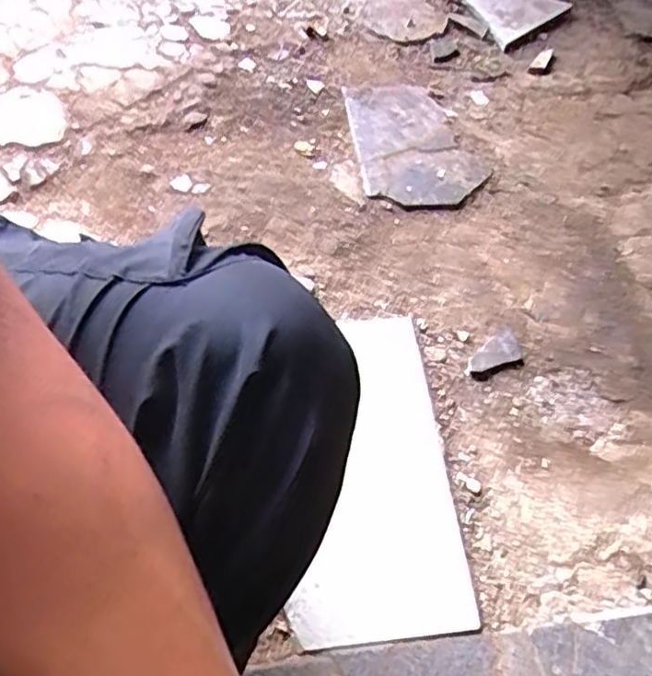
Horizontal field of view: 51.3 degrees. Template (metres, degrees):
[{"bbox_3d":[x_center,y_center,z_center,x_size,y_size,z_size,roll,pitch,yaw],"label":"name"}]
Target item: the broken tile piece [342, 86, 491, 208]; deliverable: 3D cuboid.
[{"bbox_3d":[0.098,-0.221,0.761,0.132,0.016,0.190,-6,57,-8],"label":"broken tile piece"}]

